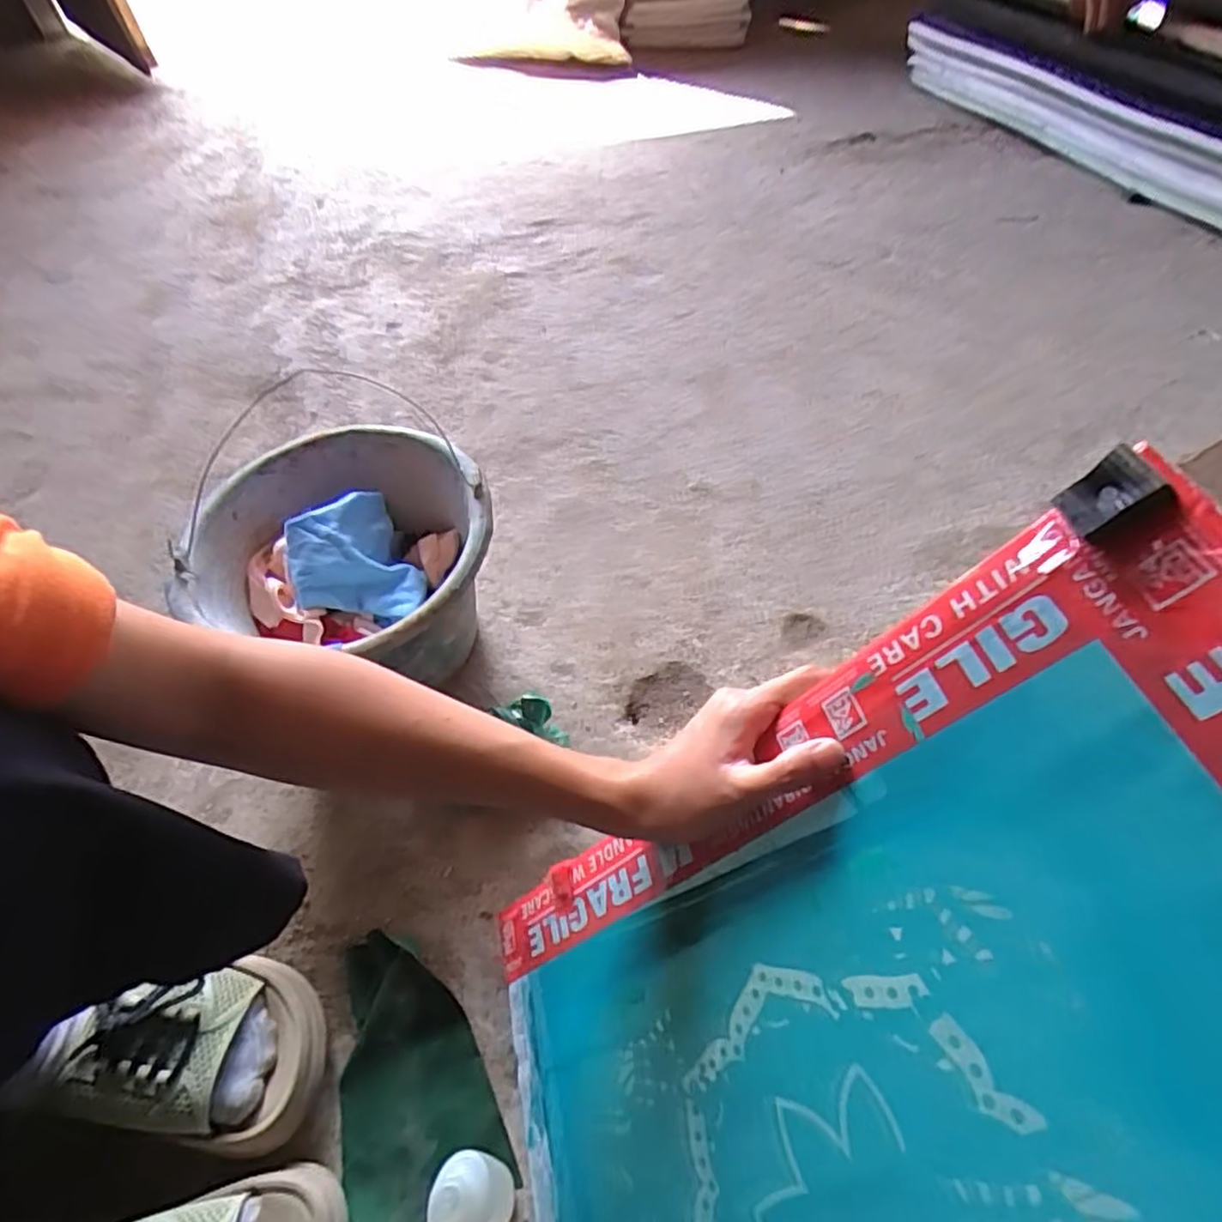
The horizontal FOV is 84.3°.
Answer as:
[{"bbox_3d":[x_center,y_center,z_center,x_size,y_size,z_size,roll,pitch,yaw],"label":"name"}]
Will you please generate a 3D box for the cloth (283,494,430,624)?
[{"bbox_3d":[-0.219,-0.038,0.576,0.096,0.029,0.111,-29,95,-34],"label":"cloth"}]

